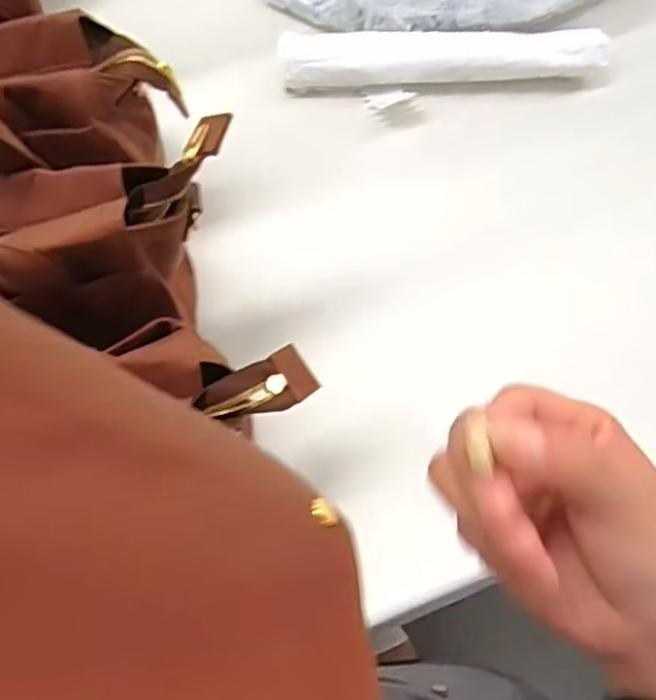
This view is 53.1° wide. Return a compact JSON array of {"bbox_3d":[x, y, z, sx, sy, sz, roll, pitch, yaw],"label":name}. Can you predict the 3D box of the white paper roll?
[{"bbox_3d":[0.104,-0.266,0.602,0.289,0.033,0.045,1,69,1],"label":"white paper roll"}]

